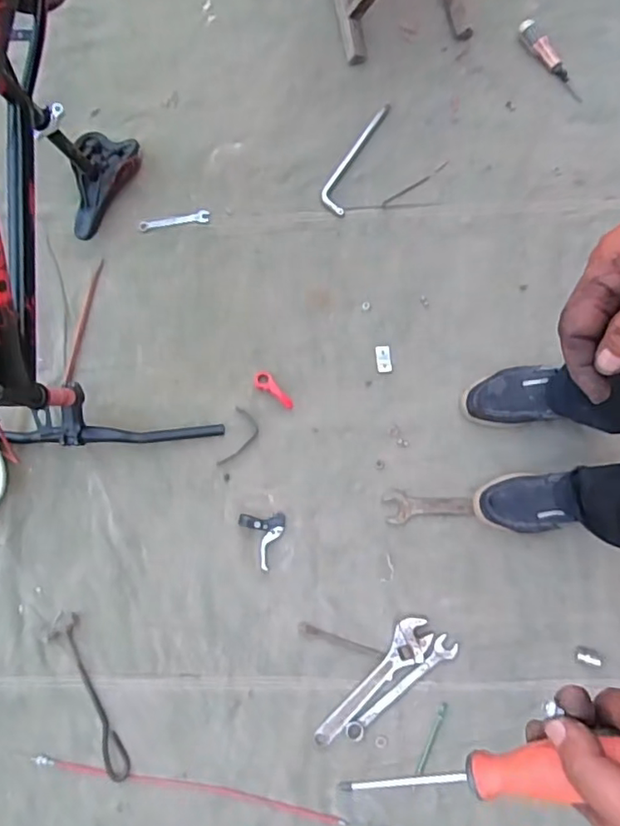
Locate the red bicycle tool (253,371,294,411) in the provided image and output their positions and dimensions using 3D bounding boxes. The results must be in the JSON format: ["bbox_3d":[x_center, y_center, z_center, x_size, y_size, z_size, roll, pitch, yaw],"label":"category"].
[{"bbox_3d":[-0.071,-0.040,1.117,0.036,0.010,0.093,-39,82,-2],"label":"red bicycle tool"}]

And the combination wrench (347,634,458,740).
[{"bbox_3d":[0.166,0.494,1.041,0.245,0.013,0.038,-42,82,-2],"label":"combination wrench"}]

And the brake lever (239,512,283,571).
[{"bbox_3d":[-0.087,0.238,1.071,0.082,0.021,0.101,-3,83,3],"label":"brake lever"}]

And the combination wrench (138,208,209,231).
[{"bbox_3d":[-0.274,-0.388,1.175,0.142,0.010,0.028,-13,82,2],"label":"combination wrench"}]

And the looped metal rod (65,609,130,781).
[{"bbox_3d":[-0.397,0.520,1.066,0.046,0.010,0.300,-23,82,0],"label":"looped metal rod"}]

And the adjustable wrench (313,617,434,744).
[{"bbox_3d":[0.119,0.486,1.038,0.064,0.017,0.277,38,86,7],"label":"adjustable wrench"}]

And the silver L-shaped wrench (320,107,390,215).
[{"bbox_3d":[0.088,-0.521,1.168,0.055,0.015,0.273,21,85,6],"label":"silver L-shaped wrench"}]

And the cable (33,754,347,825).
[{"bbox_3d":[-0.213,0.665,1.035,0.556,0.013,0.029,11,84,5],"label":"cable"}]

